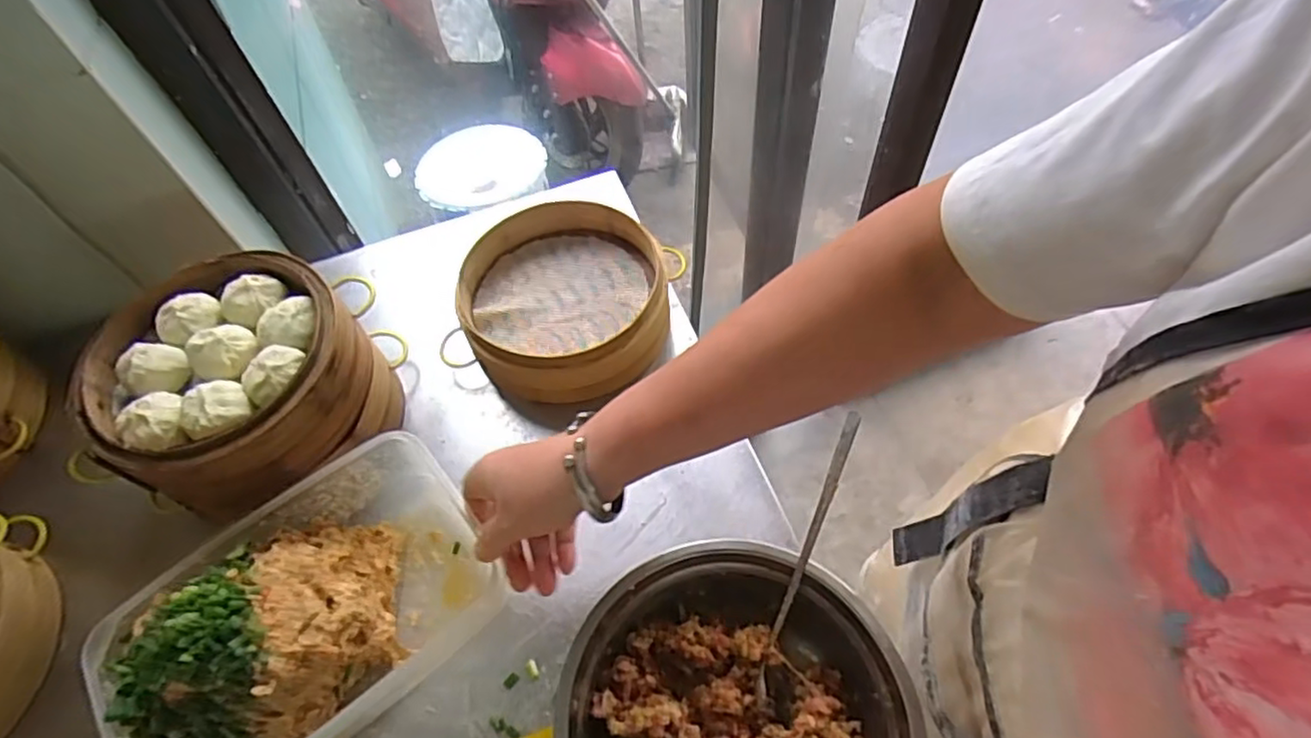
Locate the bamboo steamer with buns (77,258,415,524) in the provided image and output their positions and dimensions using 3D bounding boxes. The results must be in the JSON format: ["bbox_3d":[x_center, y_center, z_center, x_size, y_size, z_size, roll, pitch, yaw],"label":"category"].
[{"bbox_3d":[-0.300,0.019,0.500,0.160,0.116,0.182,16,60,14],"label":"bamboo steamer with buns"}]

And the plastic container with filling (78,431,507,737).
[{"bbox_3d":[-0.223,0.164,0.433,0.231,0.109,0.148,-34,60,-17],"label":"plastic container with filling"}]

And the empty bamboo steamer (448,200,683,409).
[{"bbox_3d":[-0.077,-0.060,0.579,0.173,0.058,0.167,7,57,10],"label":"empty bamboo steamer"}]

